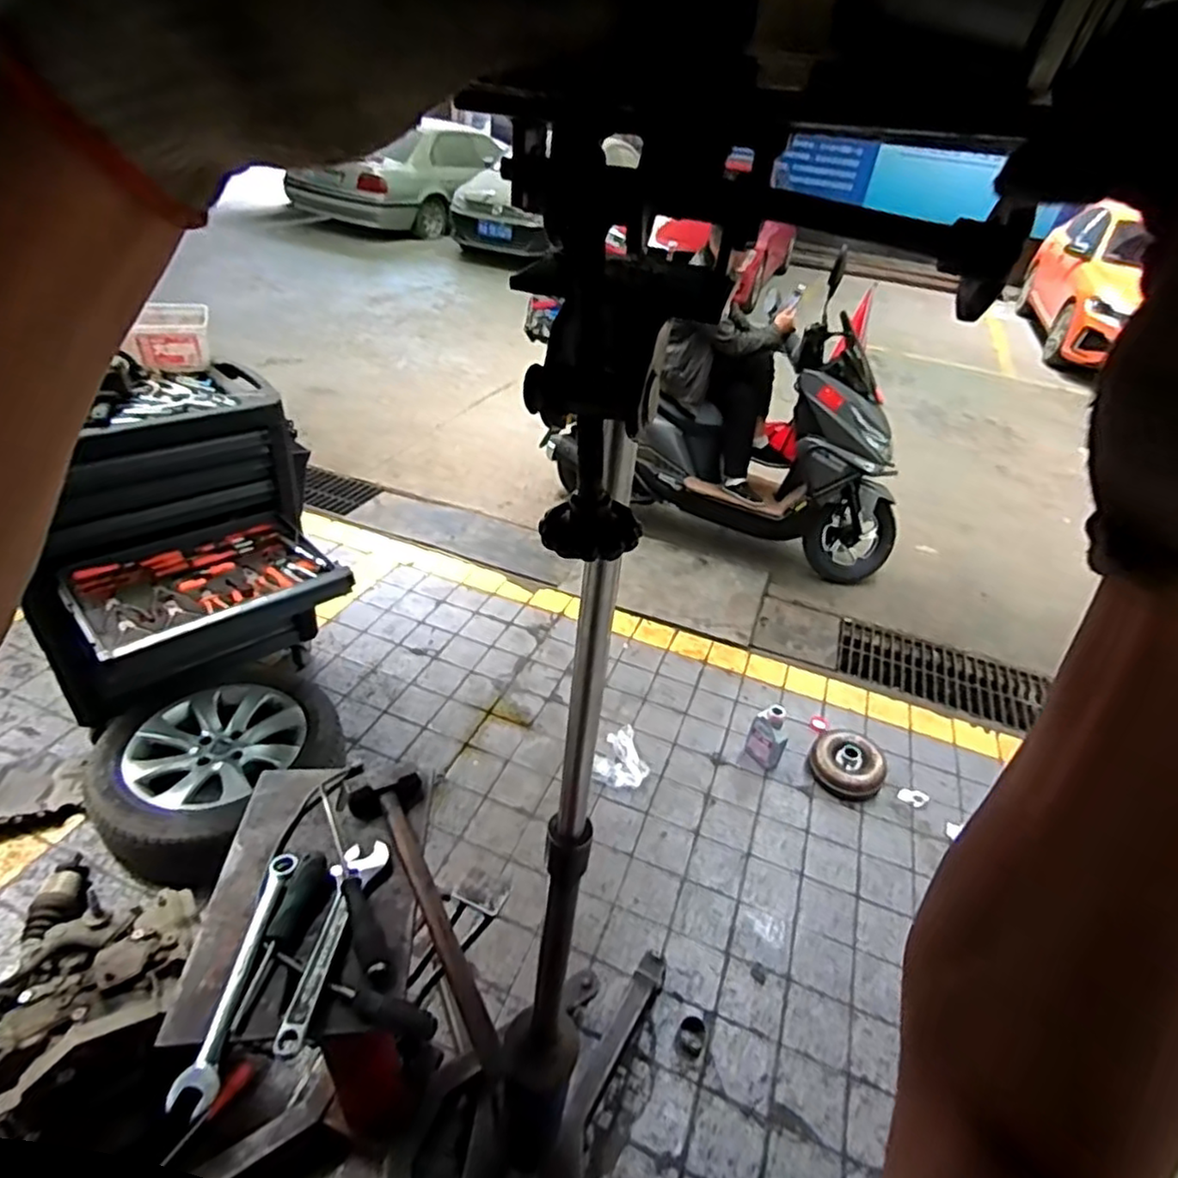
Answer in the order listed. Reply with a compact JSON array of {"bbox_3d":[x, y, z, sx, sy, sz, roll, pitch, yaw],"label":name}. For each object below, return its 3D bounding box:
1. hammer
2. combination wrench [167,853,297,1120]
[{"bbox_3d":[-0.211,0.384,0.816,0.097,0.052,0.387,-11,39,-24],"label":"hammer"},{"bbox_3d":[-0.382,0.417,0.744,0.039,0.018,0.264,6,35,-2],"label":"combination wrench"}]

